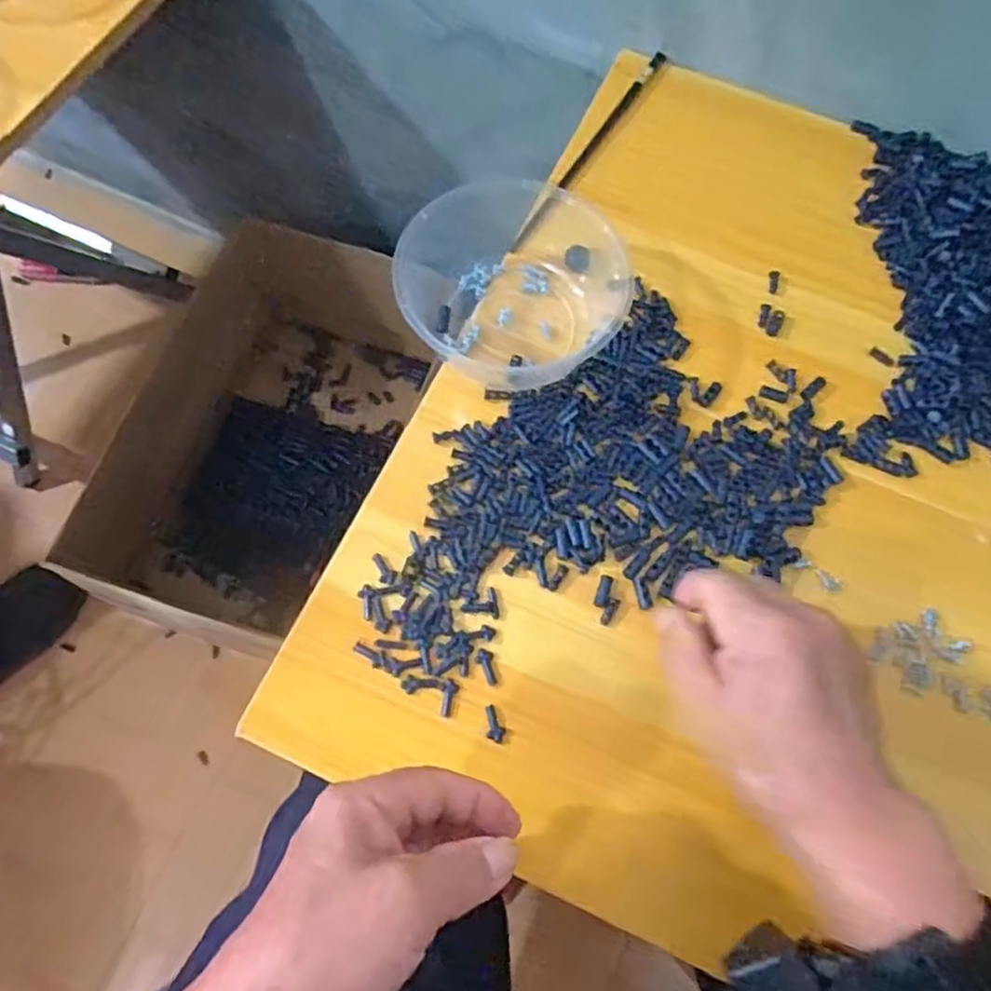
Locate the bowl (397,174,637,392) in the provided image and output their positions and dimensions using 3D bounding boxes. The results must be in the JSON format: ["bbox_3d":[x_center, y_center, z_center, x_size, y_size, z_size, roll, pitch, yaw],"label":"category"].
[{"bbox_3d":[0.021,-0.154,0.476,0.138,0.050,0.160,32,73,11],"label":"bowl"}]

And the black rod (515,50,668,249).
[{"bbox_3d":[0.075,-0.268,0.551,0.010,0.009,0.223,30,72,10],"label":"black rod"}]

